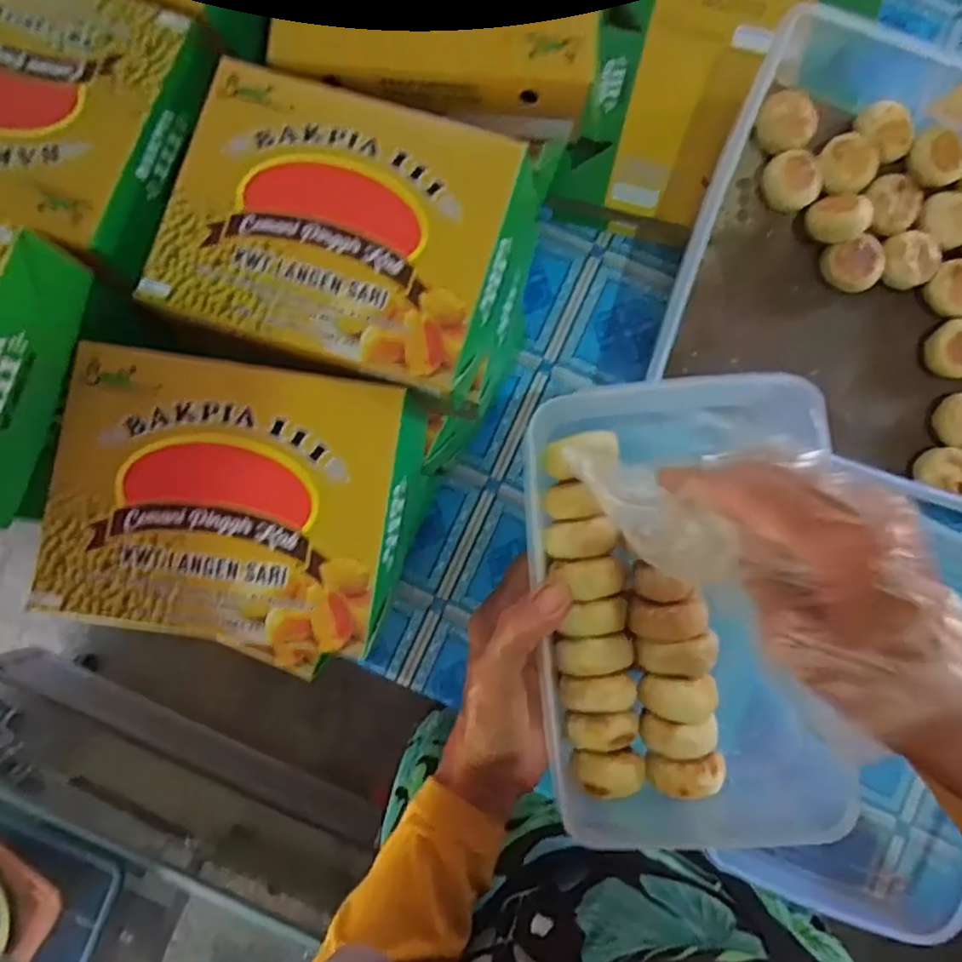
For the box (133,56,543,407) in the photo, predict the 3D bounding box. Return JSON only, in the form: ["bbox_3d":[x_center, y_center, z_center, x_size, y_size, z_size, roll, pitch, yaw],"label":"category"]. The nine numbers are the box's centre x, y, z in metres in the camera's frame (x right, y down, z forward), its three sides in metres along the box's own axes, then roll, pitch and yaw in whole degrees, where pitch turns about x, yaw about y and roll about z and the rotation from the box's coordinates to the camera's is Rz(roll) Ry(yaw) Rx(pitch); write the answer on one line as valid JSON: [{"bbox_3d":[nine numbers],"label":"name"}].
[{"bbox_3d":[-0.062,-0.119,0.337,0.166,0.056,0.128,18,87,3],"label":"box"}]

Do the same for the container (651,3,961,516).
[{"bbox_3d":[0.352,-0.167,0.480,0.380,0.093,0.358,20,87,3],"label":"container"}]

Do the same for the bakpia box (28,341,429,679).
[{"bbox_3d":[-0.115,0.012,0.328,0.157,0.055,0.128,9,86,2],"label":"bakpia box"}]

